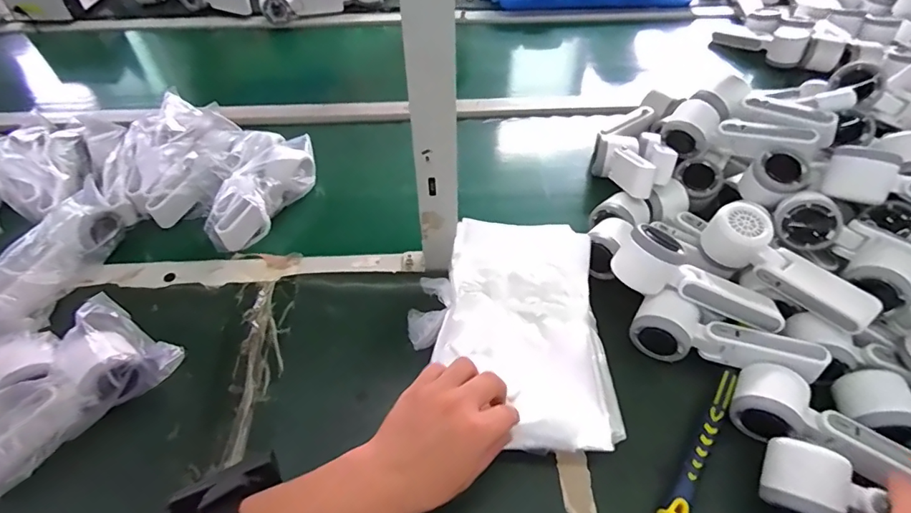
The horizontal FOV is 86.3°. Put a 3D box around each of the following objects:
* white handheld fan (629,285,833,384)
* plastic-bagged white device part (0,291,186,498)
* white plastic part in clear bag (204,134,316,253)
[{"bbox_3d":[0.263,0.090,0.481,0.166,0.052,0.054,25,55,20],"label":"white handheld fan"},{"bbox_3d":[-0.368,0.135,0.452,0.072,0.073,0.184,27,56,21],"label":"plastic-bagged white device part"},{"bbox_3d":[-0.249,-0.091,0.643,0.060,0.072,0.189,14,52,12],"label":"white plastic part in clear bag"}]

